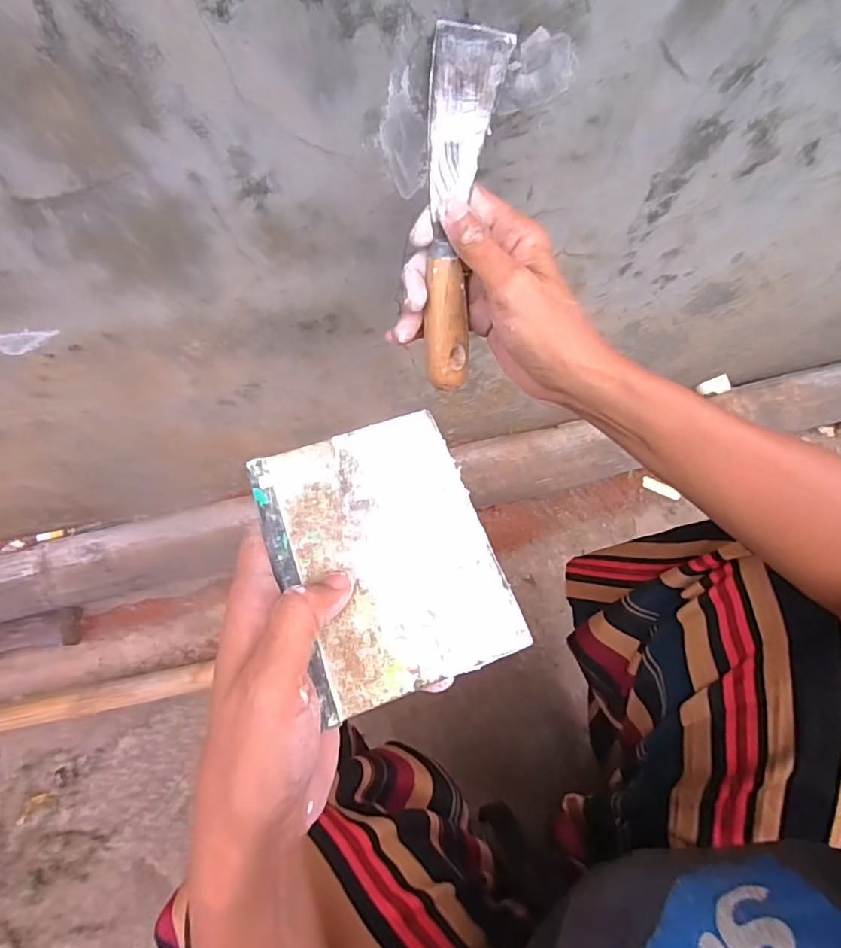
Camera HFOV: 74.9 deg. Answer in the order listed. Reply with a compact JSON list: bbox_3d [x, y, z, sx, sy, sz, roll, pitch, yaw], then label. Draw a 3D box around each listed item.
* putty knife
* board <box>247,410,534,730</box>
[{"bbox_3d":[0.021,-0.124,0.281,0.034,0.162,0.022,1,28,-2],"label":"putty knife"},{"bbox_3d":[-0.016,0.032,0.234,0.086,0.004,0.115,-18,66,-10],"label":"board"}]

